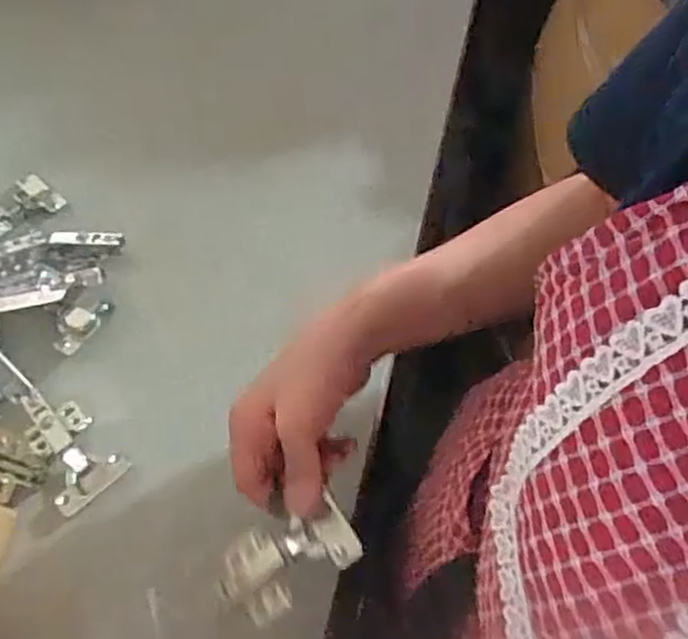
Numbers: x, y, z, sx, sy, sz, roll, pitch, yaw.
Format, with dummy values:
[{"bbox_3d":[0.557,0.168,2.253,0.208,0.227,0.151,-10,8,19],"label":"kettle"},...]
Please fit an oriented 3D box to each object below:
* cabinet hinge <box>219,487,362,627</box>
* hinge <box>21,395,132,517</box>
[{"bbox_3d":[-0.035,0.153,0.433,0.093,0.026,0.053,-28,64,3],"label":"cabinet hinge"},{"bbox_3d":[-0.222,0.098,0.547,0.057,0.017,0.103,-35,66,-14],"label":"hinge"}]

